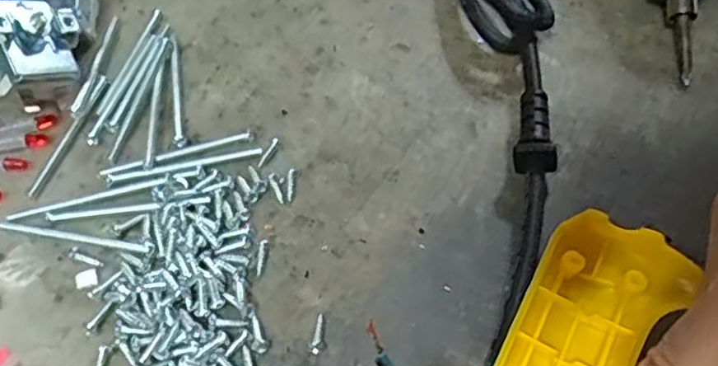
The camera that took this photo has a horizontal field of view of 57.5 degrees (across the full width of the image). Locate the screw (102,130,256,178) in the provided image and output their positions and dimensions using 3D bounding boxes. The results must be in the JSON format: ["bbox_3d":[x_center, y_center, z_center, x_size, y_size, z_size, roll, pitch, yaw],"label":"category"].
[{"bbox_3d":[-0.074,-0.012,0.268,0.062,0.004,0.006,-16,61,-14],"label":"screw"}]

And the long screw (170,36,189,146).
[{"bbox_3d":[-0.080,-0.043,0.287,0.006,0.004,0.064,-8,59,-9],"label":"long screw"}]

